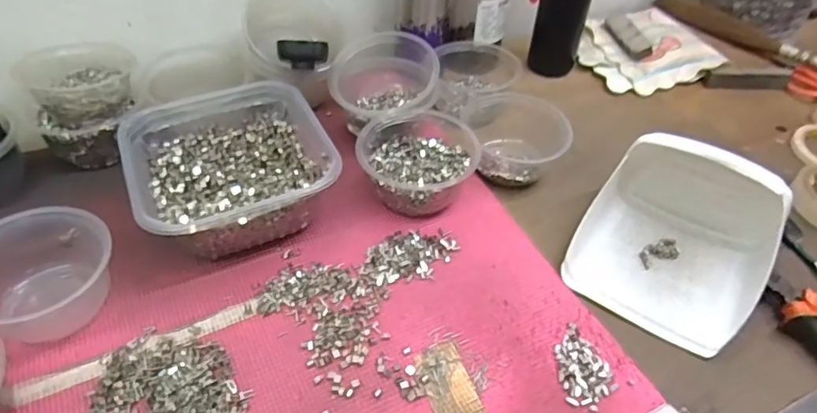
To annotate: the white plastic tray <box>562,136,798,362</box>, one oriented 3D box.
[{"bbox_3d":[0.250,0.014,0.489,0.158,0.080,0.188,28,50,23],"label":"white plastic tray"}]

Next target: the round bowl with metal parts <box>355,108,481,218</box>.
[{"bbox_3d":[0.011,-0.047,0.545,0.112,0.057,0.115,1,45,-1],"label":"round bowl with metal parts"}]

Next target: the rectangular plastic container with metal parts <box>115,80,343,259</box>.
[{"bbox_3d":[-0.171,-0.042,0.520,0.171,0.071,0.180,-19,49,-20],"label":"rectangular plastic container with metal parts"}]

